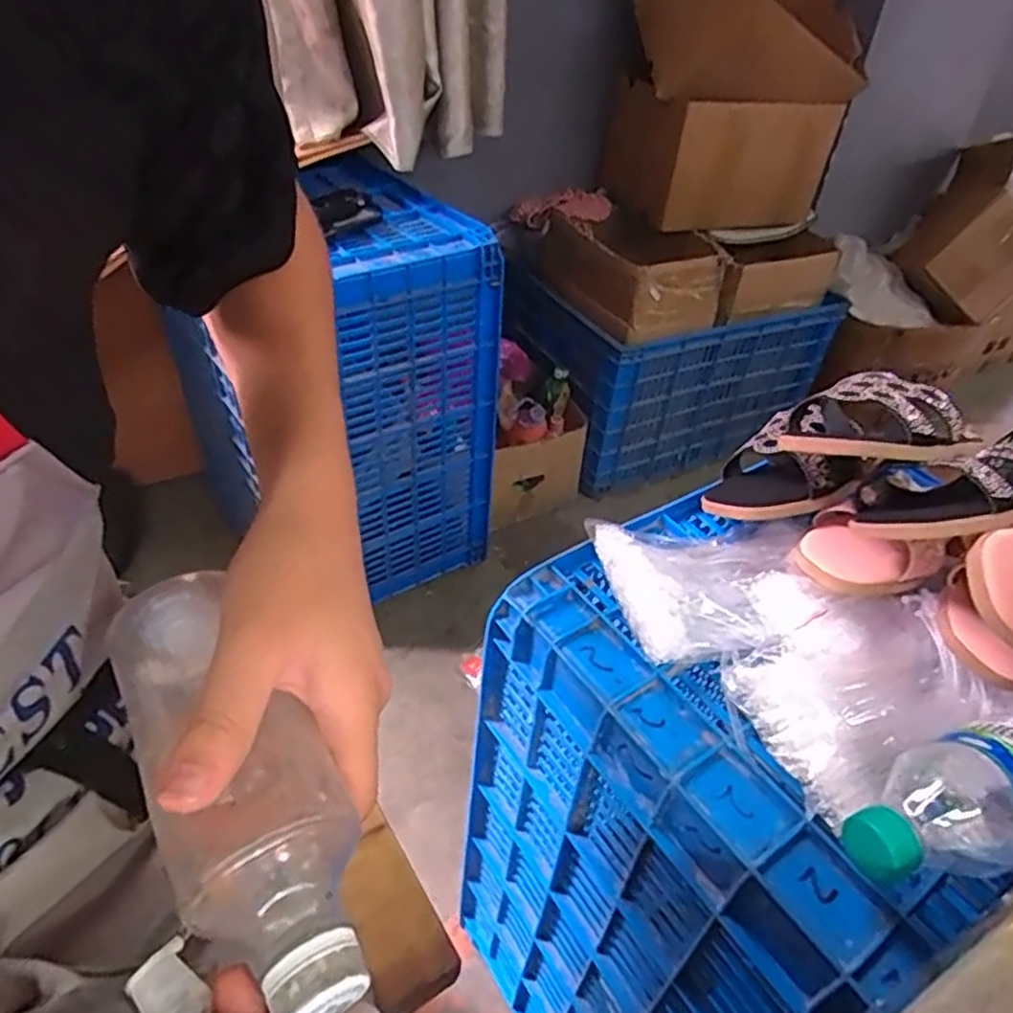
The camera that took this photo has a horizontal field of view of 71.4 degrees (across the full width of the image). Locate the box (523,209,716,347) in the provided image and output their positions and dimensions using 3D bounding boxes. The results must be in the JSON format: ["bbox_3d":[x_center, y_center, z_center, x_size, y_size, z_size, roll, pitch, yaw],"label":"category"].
[{"bbox_3d":[0.259,-0.502,1.497,0.286,0.143,0.378,-15,43,-23],"label":"box"}]

